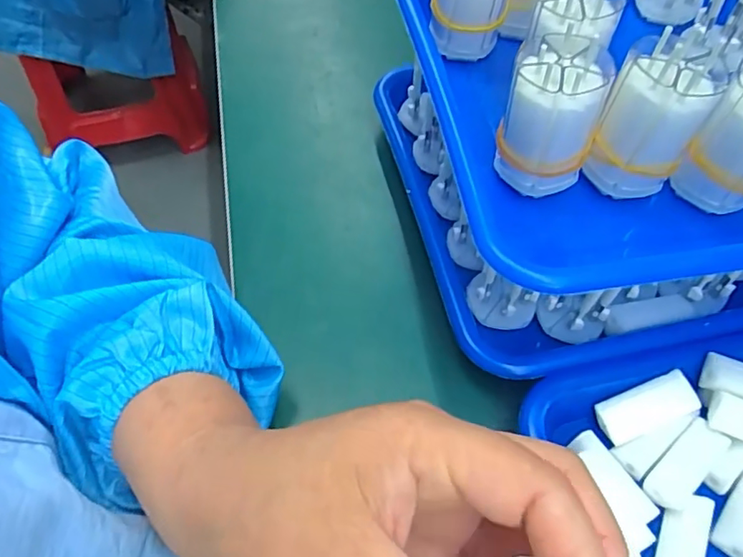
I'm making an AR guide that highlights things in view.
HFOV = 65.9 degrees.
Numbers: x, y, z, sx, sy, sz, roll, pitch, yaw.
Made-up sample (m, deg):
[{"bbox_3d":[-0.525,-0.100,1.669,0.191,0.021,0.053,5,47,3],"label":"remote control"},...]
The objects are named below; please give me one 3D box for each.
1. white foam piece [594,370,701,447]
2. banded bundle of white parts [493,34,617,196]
[{"bbox_3d":[0.134,0.063,0.279,0.046,0.007,0.020,-24,59,1],"label":"white foam piece"},{"bbox_3d":[0.079,-0.072,0.253,0.039,0.064,0.037,21,58,12],"label":"banded bundle of white parts"}]

